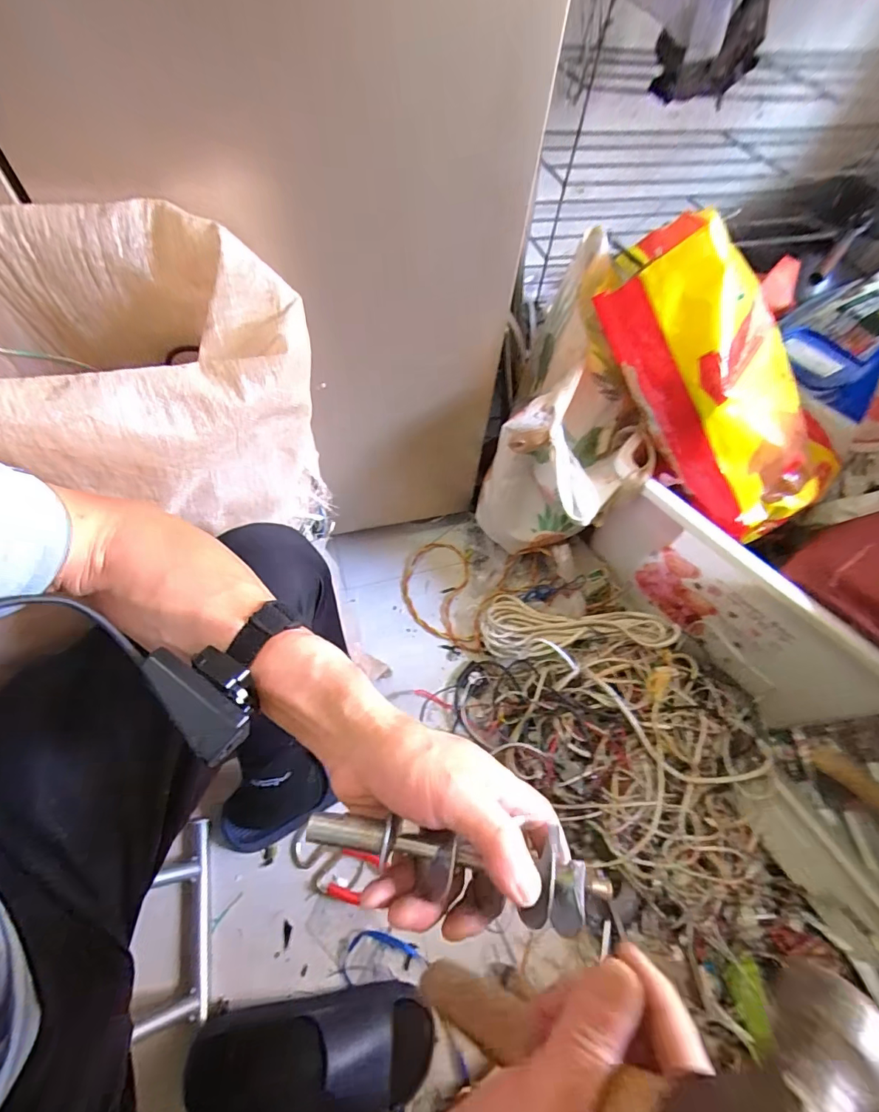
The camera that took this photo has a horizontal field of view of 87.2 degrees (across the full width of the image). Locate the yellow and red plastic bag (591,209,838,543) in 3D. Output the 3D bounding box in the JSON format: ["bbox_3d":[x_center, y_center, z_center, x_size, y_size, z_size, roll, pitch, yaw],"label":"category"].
[{"bbox_3d":[0.377,-0.211,0.617,0.432,0.148,0.175,44,58,-24],"label":"yellow and red plastic bag"}]

